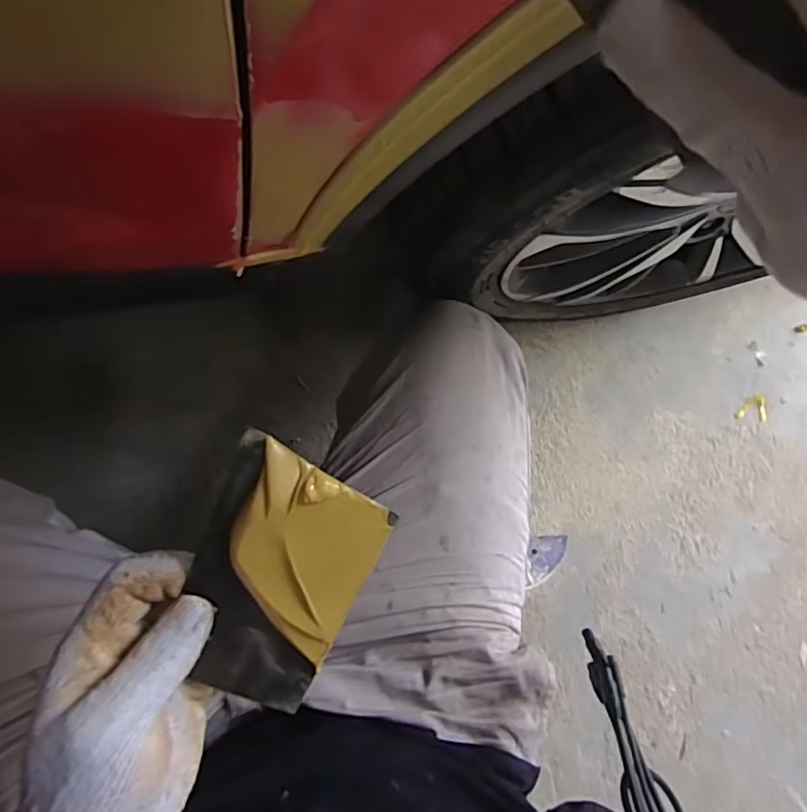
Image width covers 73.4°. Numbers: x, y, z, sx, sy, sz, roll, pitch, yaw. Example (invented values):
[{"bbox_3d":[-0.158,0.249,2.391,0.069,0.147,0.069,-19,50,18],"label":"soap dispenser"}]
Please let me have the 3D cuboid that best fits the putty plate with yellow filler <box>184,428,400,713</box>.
[{"bbox_3d":[-0.058,0.081,0.241,0.071,0.010,0.130,23,110,-9],"label":"putty plate with yellow filler"}]

